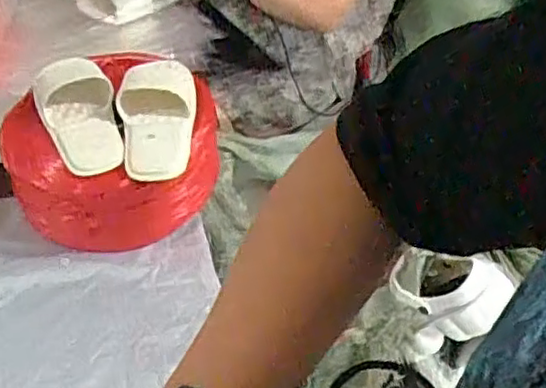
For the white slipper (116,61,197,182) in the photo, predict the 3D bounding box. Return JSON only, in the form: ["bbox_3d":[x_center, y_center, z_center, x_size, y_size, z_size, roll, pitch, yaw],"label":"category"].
[{"bbox_3d":[-0.159,-0.116,0.930,0.102,0.038,0.234,2,52,-2],"label":"white slipper"}]

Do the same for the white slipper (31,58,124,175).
[{"bbox_3d":[-0.264,-0.100,0.930,0.099,0.073,0.217,-12,48,-17],"label":"white slipper"}]

